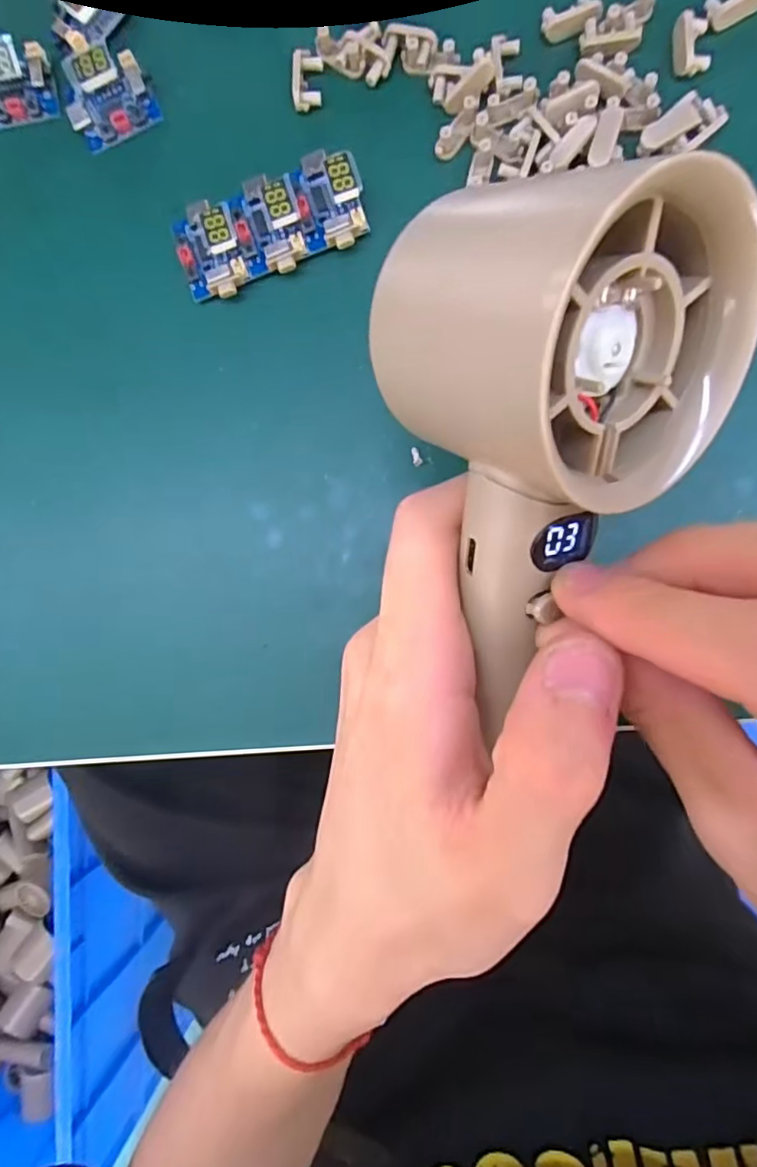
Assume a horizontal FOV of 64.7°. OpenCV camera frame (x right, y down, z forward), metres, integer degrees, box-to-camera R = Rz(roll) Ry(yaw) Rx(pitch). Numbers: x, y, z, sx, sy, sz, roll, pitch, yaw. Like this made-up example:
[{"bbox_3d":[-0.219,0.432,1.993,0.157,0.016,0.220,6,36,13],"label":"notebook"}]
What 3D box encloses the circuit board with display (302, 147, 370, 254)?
[{"bbox_3d":[-0.015,-0.130,0.200,0.021,0.014,0.033,-9,88,5],"label":"circuit board with display"}]

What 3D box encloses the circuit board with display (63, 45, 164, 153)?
[{"bbox_3d":[-0.095,-0.169,0.207,0.029,0.016,0.020,-26,86,4],"label":"circuit board with display"}]

